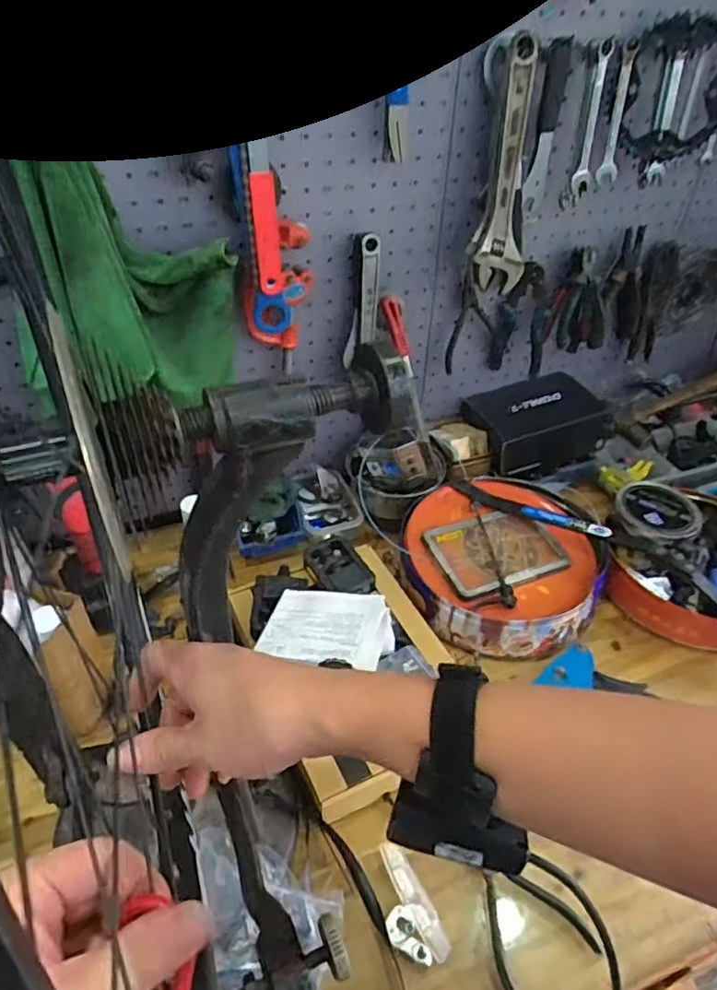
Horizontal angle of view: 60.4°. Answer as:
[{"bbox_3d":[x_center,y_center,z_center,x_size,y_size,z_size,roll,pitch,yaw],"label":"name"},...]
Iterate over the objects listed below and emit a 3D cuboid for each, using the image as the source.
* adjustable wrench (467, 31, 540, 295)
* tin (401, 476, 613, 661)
[{"bbox_3d":[0.183,-0.405,0.784,0.073,0.285,0.020,-8,33,-6],"label":"adjustable wrench"},{"bbox_3d":[0.213,0.086,0.897,0.281,0.101,0.268,1,41,-1],"label":"tin"}]

